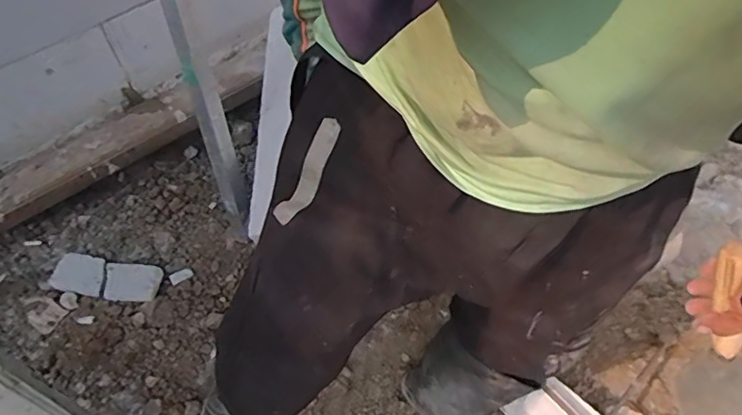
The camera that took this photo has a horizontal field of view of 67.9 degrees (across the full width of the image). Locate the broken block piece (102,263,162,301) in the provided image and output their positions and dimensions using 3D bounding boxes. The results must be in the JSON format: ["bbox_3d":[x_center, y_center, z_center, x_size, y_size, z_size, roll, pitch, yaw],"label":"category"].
[{"bbox_3d":[-0.489,0.151,1.127,0.116,0.009,0.080,3,54,3],"label":"broken block piece"}]

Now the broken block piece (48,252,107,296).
[{"bbox_3d":[-0.596,0.135,1.131,0.113,0.007,0.085,11,55,9],"label":"broken block piece"}]

